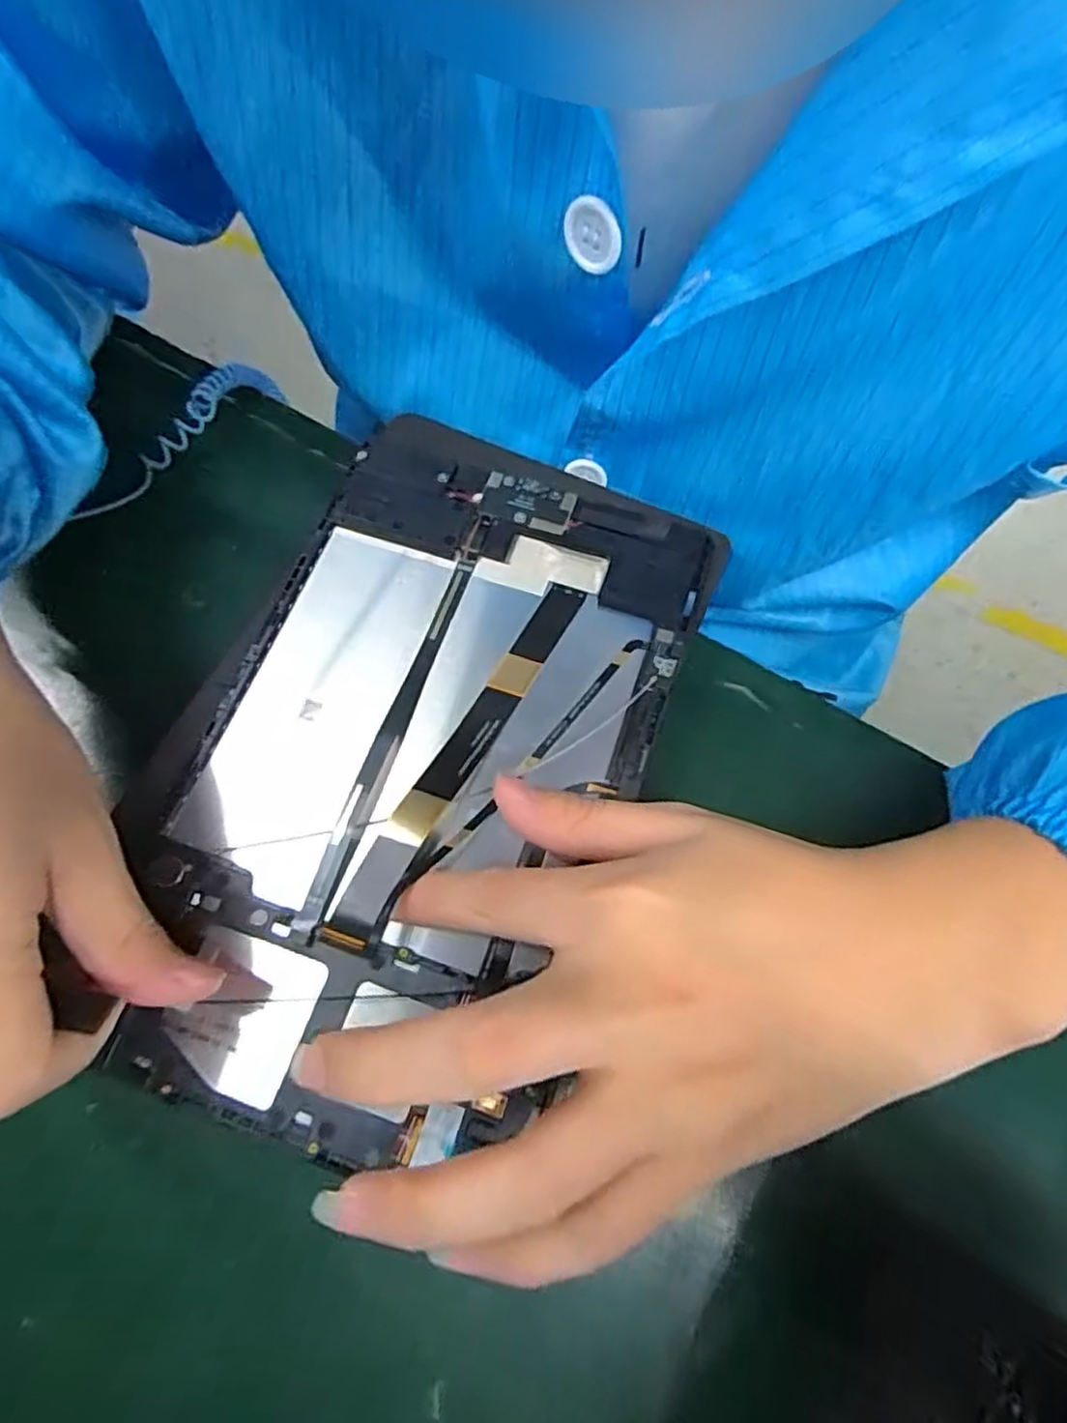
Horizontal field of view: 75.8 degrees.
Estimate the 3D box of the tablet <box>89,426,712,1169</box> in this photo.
[{"bbox_3d":[-0.041,0.009,0.236,0.153,0.013,0.248,20,71,8],"label":"tablet"}]

